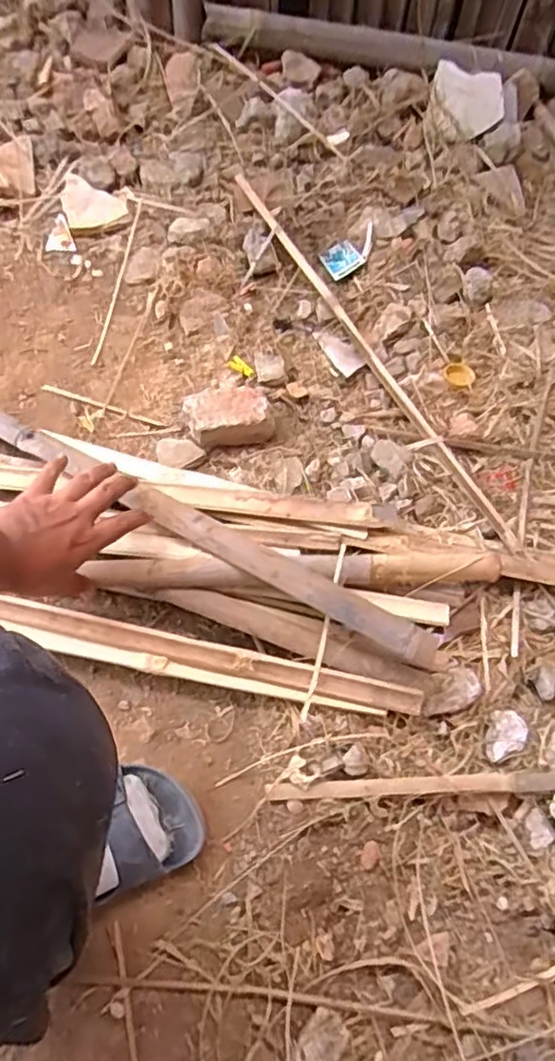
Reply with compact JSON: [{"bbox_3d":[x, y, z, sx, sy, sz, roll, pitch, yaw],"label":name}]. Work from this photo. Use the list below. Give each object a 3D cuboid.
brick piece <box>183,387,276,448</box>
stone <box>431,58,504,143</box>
[{"bbox_3d":[-0.059,-0.143,0.771,0.107,0.044,0.072,-9,69,-4],"label":"brick piece"},{"bbox_3d":[0.286,-0.645,0.943,0.103,0.032,0.127,8,69,3],"label":"stone"}]

